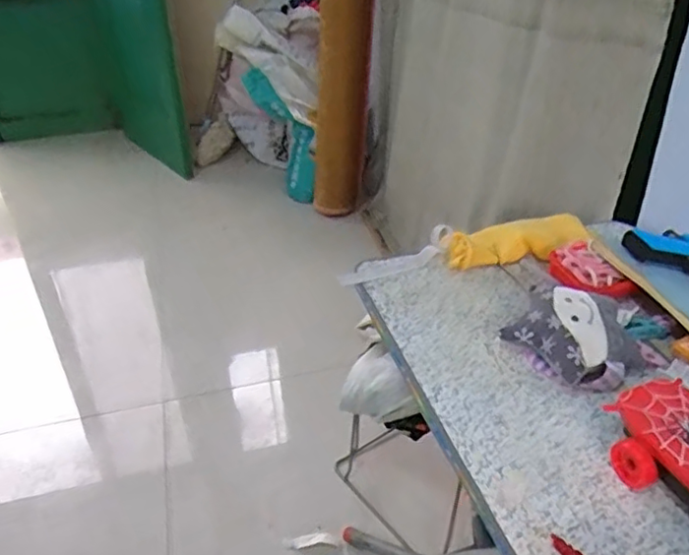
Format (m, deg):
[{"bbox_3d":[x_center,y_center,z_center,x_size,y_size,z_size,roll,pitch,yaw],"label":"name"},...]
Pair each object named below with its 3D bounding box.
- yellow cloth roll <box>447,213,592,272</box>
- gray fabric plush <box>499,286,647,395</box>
[{"bbox_3d":[0.210,-0.043,0.769,0.176,0.034,0.056,-7,33,-7],"label":"yellow cloth roll"},{"bbox_3d":[0.235,0.054,0.616,0.120,0.049,0.113,-24,38,-29],"label":"gray fabric plush"}]

